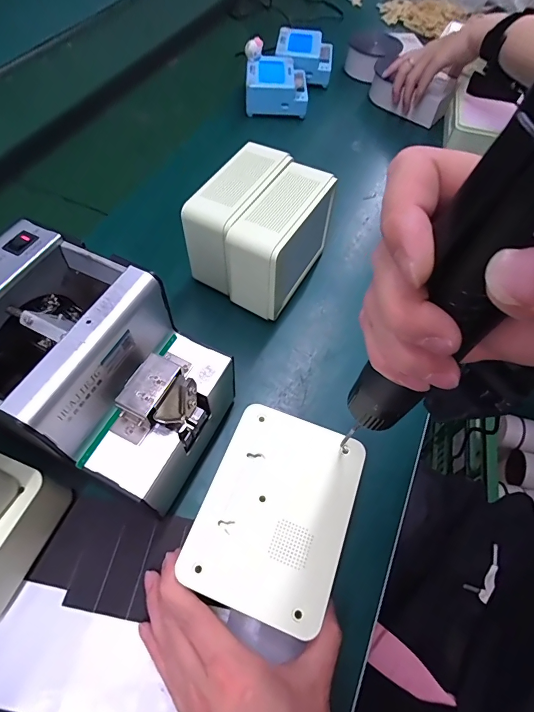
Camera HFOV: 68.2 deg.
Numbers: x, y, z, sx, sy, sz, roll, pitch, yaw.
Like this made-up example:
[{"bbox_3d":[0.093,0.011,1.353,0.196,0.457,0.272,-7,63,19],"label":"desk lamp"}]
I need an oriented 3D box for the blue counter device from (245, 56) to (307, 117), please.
[{"bbox_3d":[0.016,-0.445,0.653,0.098,0.050,0.103,1,58,-1],"label":"blue counter device"}]

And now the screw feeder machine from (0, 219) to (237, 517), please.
[{"bbox_3d":[-0.129,0.016,0.310,0.168,0.154,0.122,25,60,13],"label":"screw feeder machine"}]

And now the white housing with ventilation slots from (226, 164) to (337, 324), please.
[{"bbox_3d":[0.017,-0.120,0.425,0.056,0.105,0.131,28,61,15],"label":"white housing with ventilation slots"}]

